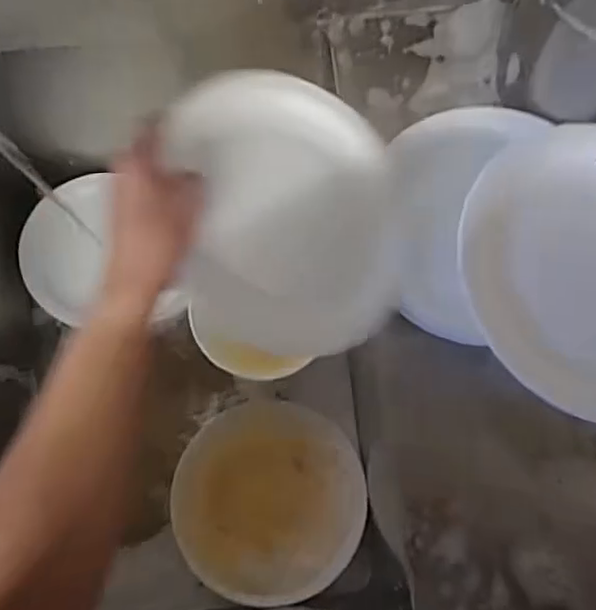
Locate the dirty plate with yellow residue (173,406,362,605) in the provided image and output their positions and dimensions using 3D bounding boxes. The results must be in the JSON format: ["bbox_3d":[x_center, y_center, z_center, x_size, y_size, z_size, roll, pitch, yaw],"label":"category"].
[{"bbox_3d":[-0.040,0.255,0.813,0.242,0.030,0.242,0,75,1],"label":"dirty plate with yellow residue"}]

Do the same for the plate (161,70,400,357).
[{"bbox_3d":[-0.006,-0.070,0.517,0.181,0.029,0.226,-6,104,-17],"label":"plate"}]

